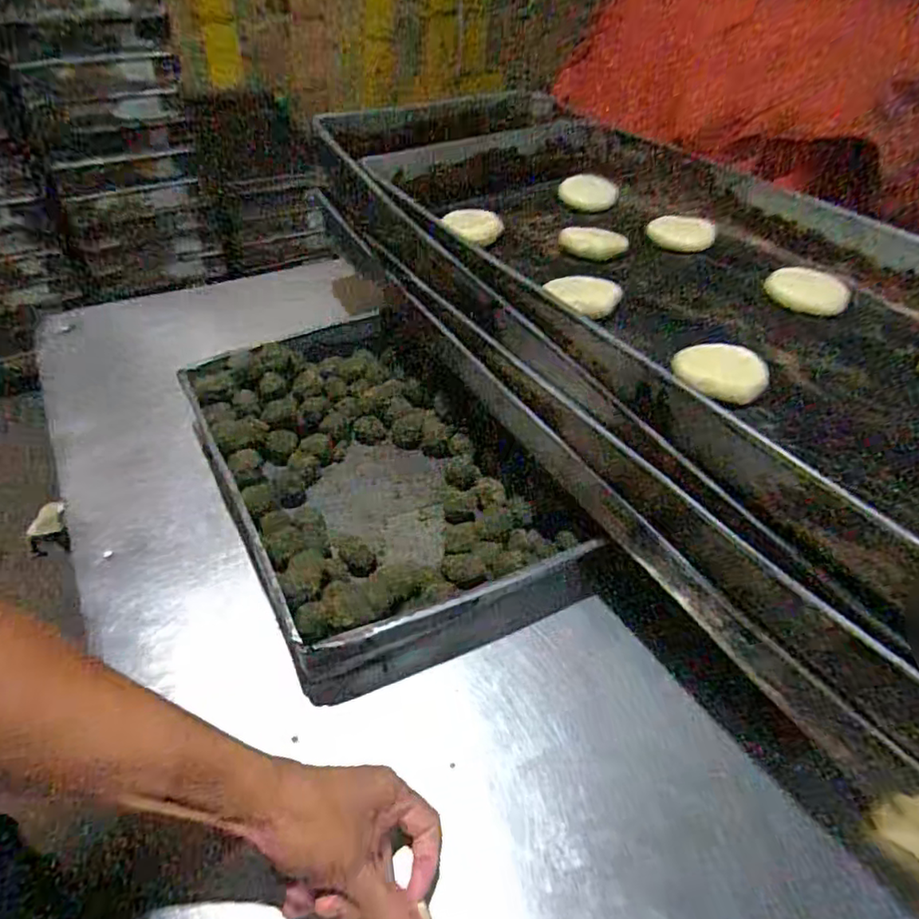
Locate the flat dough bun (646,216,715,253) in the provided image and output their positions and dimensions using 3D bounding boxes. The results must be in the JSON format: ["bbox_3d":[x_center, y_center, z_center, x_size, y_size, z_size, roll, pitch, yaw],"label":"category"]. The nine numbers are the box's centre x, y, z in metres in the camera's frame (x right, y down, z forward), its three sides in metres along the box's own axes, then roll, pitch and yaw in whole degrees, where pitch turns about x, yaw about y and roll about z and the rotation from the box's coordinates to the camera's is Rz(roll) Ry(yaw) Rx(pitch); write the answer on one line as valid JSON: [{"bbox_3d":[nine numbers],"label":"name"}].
[{"bbox_3d":[0.244,-0.252,0.662,0.072,0.014,0.050,16,78,16],"label":"flat dough bun"}]

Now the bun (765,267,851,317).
[{"bbox_3d":[0.324,-0.158,0.558,0.070,0.015,0.059,30,53,17],"label":"bun"}]

